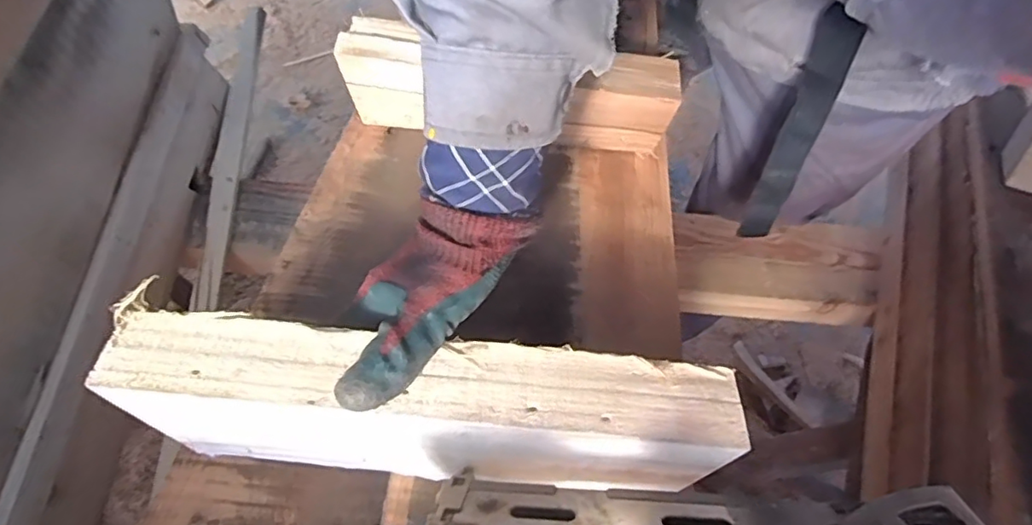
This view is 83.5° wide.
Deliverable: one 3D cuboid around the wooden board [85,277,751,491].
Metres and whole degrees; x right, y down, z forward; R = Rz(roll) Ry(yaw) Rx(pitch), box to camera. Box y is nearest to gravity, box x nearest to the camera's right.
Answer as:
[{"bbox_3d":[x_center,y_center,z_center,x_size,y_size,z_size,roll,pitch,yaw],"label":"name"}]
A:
[{"bbox_3d":[-0.055,0.082,0.339,0.339,0.086,0.061,5,55,2],"label":"wooden board"}]

